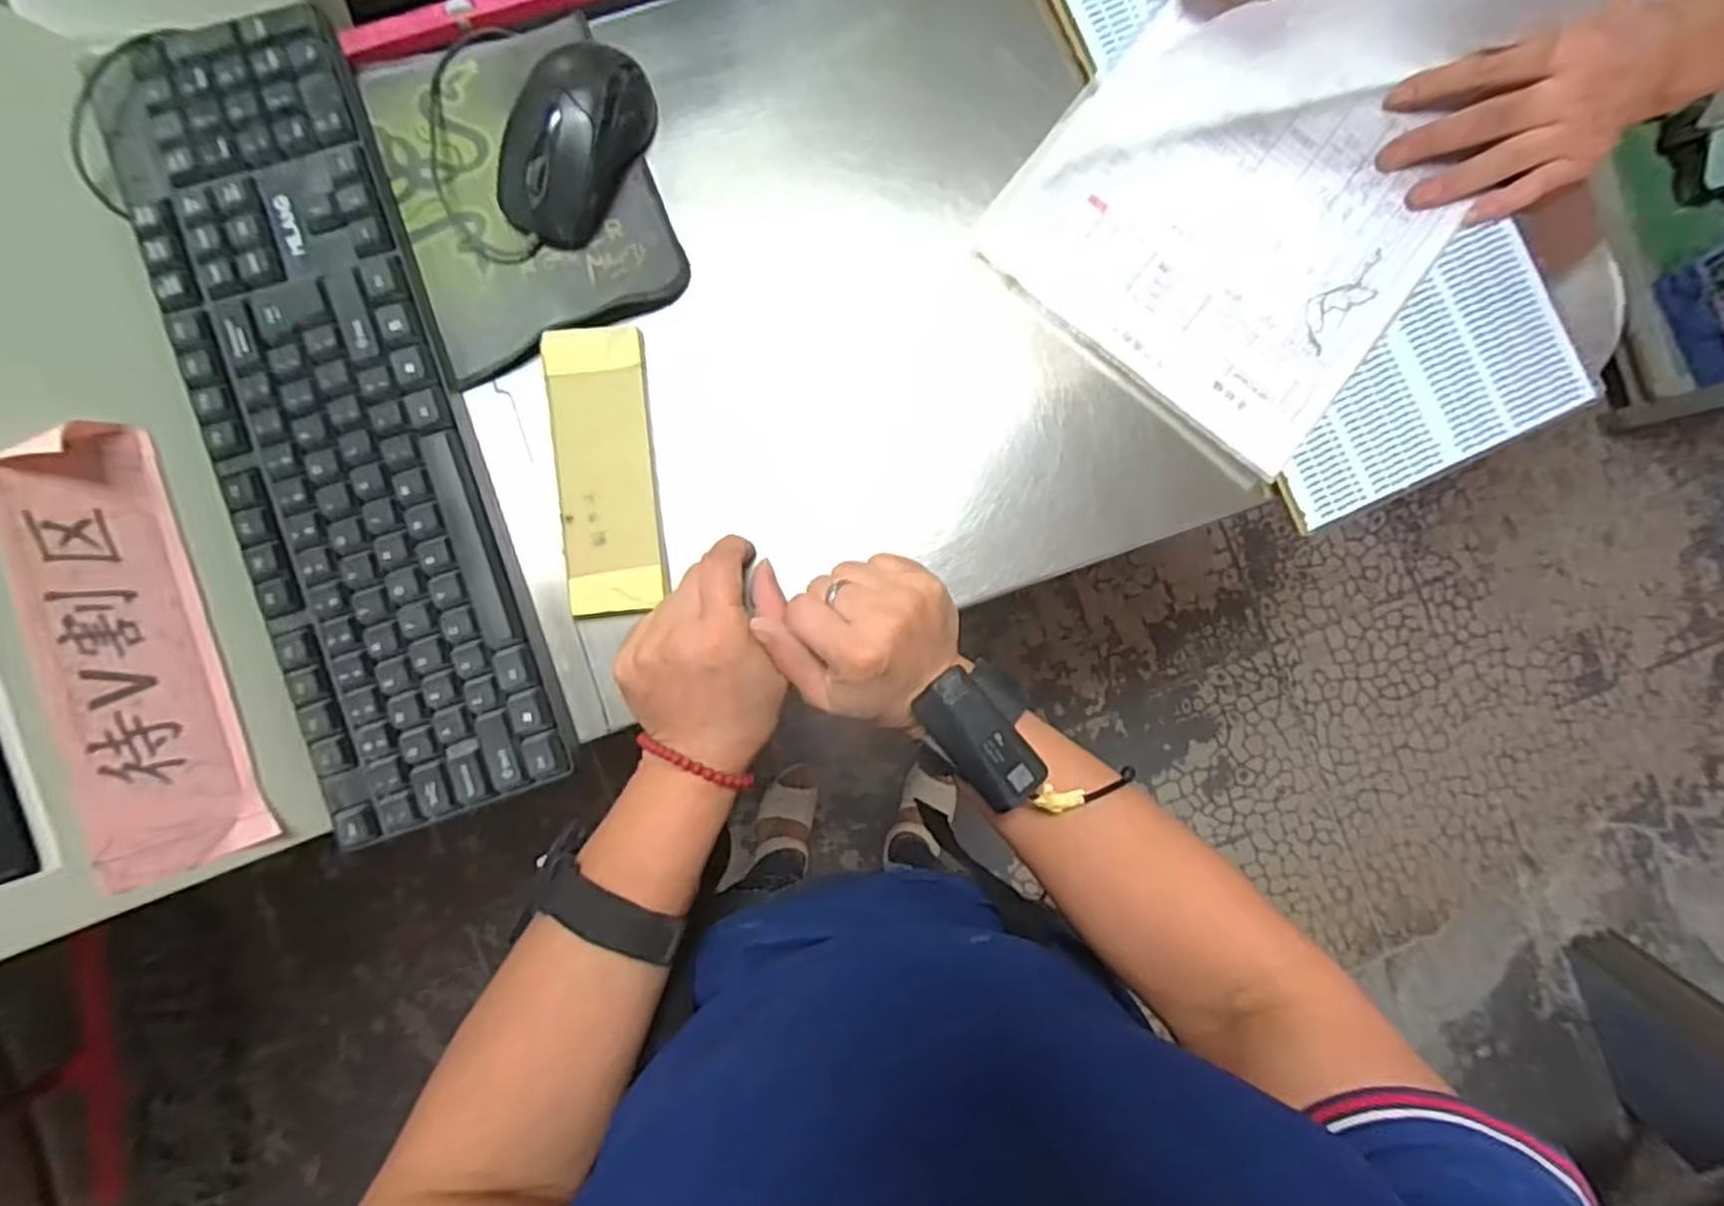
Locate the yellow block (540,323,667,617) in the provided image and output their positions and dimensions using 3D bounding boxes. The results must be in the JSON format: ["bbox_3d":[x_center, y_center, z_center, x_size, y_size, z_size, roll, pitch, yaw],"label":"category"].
[{"bbox_3d":[-0.137,-0.070,0.391,0.052,0.011,0.149,-6,89,-3],"label":"yellow block"}]

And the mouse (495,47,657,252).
[{"bbox_3d":[-0.153,-0.245,0.389,0.058,0.034,0.104,22,87,-2],"label":"mouse"}]

